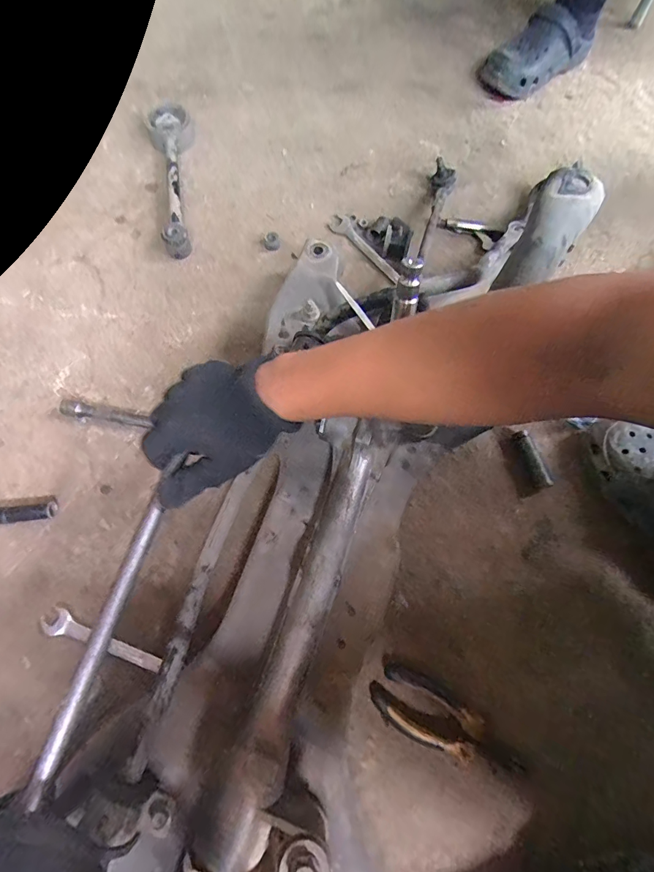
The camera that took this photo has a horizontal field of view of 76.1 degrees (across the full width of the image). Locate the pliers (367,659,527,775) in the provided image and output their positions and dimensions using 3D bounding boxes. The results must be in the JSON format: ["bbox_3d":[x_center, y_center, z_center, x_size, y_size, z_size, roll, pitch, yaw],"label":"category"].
[{"bbox_3d":[0.130,0.298,0.439,0.161,0.023,0.058,22,69,7],"label":"pliers"}]

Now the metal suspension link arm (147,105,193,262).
[{"bbox_3d":[-0.255,-0.427,0.688,0.072,0.050,0.293,-8,69,-5],"label":"metal suspension link arm"}]

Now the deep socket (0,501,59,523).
[{"bbox_3d":[-0.364,0.092,0.494,0.078,0.019,0.019,-9,69,-5],"label":"deep socket"}]

